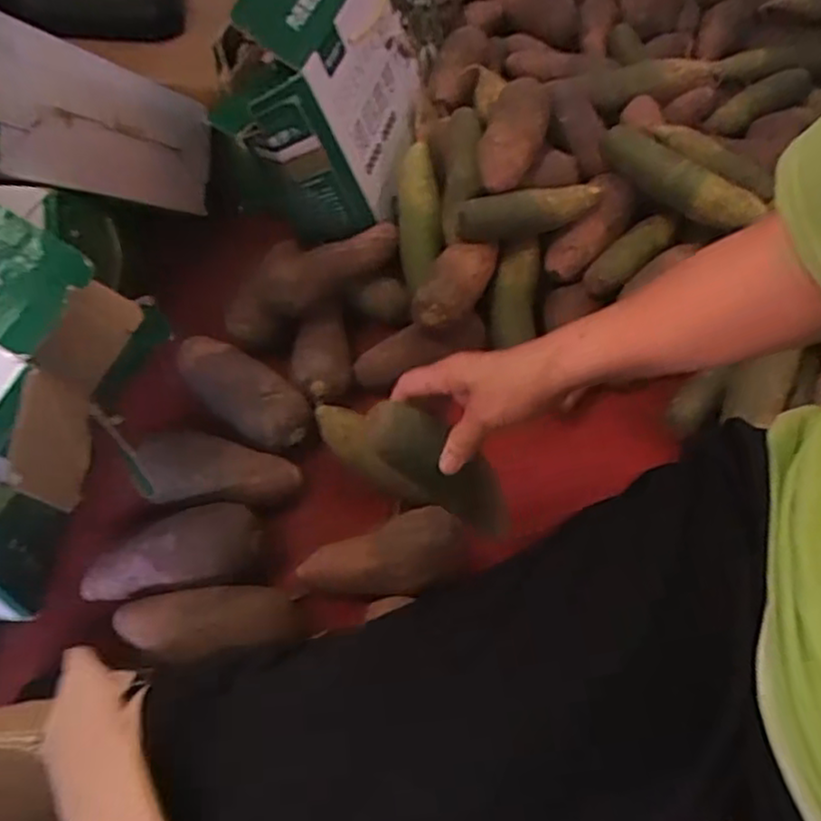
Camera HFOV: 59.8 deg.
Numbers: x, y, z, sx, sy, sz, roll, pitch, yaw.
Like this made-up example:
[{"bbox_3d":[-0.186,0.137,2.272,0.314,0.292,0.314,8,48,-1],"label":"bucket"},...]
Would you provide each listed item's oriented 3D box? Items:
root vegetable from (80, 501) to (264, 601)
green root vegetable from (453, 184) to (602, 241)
[{"bbox_3d":[-0.233,0.141,0.689,0.179,0.053,0.077,-15,56,-9],"label":"root vegetable"},{"bbox_3d":[0.131,-0.222,0.797,0.159,0.046,0.043,-13,56,-7],"label":"green root vegetable"}]

